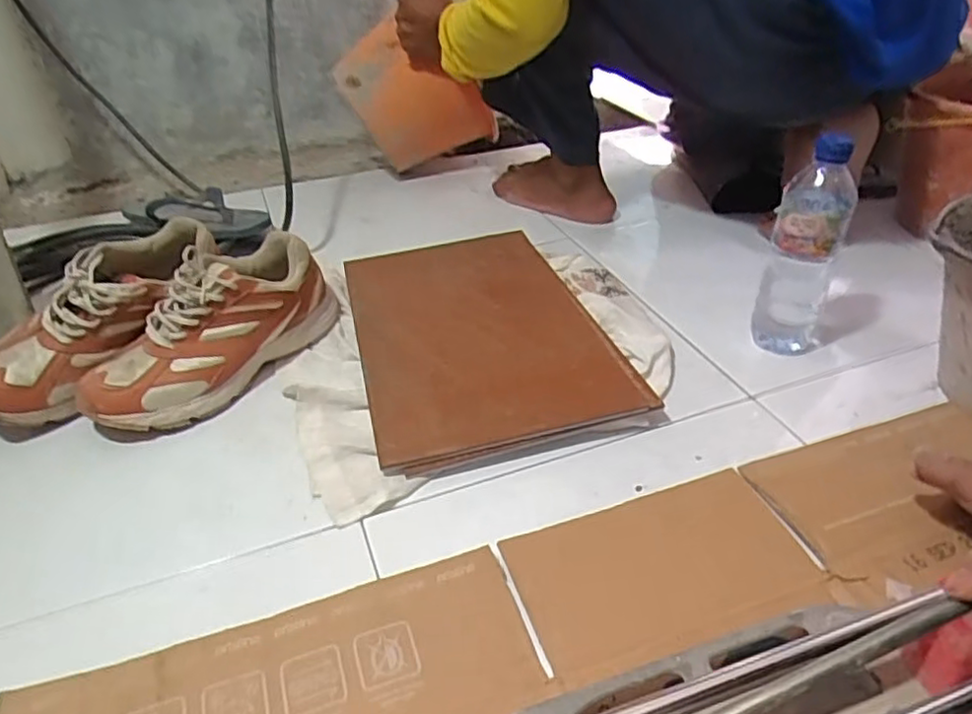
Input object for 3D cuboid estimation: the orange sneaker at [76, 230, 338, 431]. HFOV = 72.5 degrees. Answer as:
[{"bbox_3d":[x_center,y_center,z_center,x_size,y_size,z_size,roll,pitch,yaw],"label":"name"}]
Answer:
[{"bbox_3d":[-0.280,-0.029,0.691,0.088,0.119,0.275,23,43,30],"label":"orange sneaker"}]

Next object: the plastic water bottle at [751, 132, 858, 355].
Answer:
[{"bbox_3d":[0.328,-0.111,0.681,0.067,0.219,0.067,16,40,23],"label":"plastic water bottle"}]

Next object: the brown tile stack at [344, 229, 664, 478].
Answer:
[{"bbox_3d":[-0.014,-0.034,0.759,0.261,0.030,0.396,-11,37,-12],"label":"brown tile stack"}]

